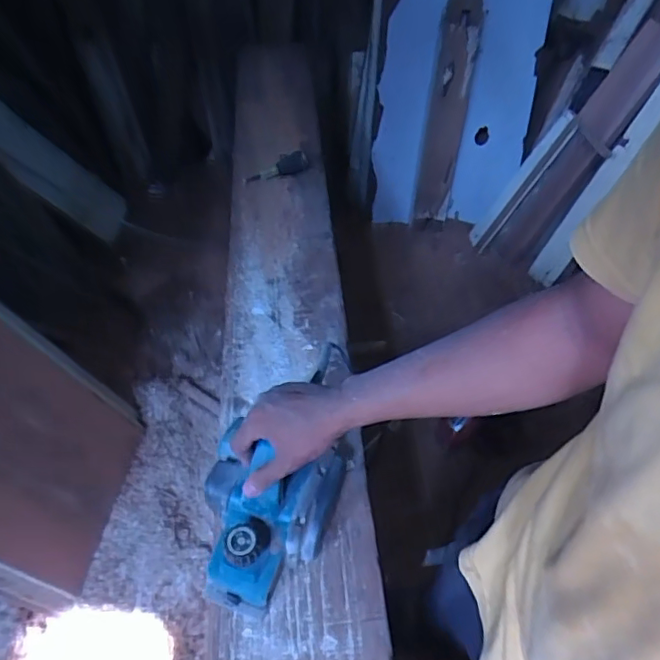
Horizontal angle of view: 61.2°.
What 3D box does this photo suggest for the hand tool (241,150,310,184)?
[{"bbox_3d":[-0.120,-0.352,1.224,0.160,0.027,0.048,-32,57,-29],"label":"hand tool"}]

